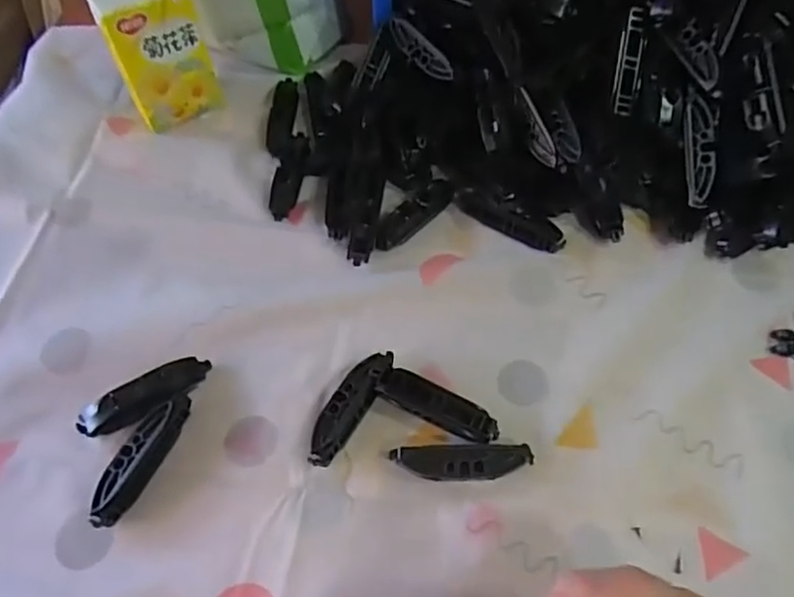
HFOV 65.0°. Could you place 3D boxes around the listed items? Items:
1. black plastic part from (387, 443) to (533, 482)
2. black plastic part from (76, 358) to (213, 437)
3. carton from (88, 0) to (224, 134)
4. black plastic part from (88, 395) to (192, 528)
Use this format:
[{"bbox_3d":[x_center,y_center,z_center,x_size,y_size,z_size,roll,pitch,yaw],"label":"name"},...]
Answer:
[{"bbox_3d":[0.038,0.096,0.361,0.079,0.014,0.019,0,59,1],"label":"black plastic part"},{"bbox_3d":[-0.157,0.059,0.388,0.081,0.016,0.022,-28,62,-15],"label":"black plastic part"},{"bbox_3d":[-0.186,-0.195,0.488,0.070,0.109,0.049,-20,60,-11],"label":"carton"},{"bbox_3d":[-0.153,0.093,0.370,0.020,0.016,0.083,22,61,14],"label":"black plastic part"}]

